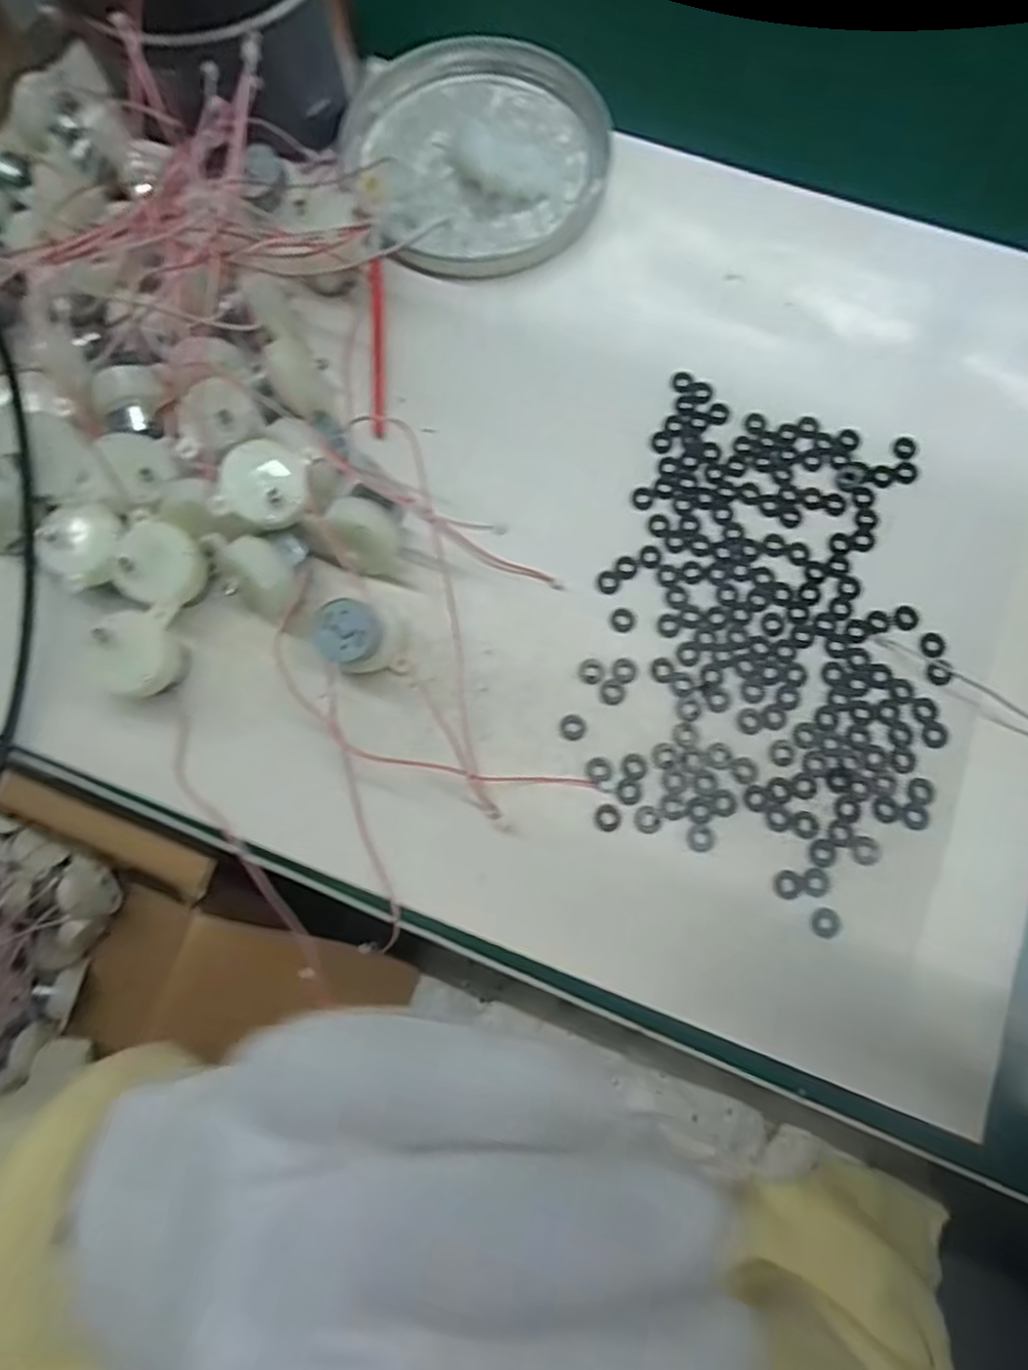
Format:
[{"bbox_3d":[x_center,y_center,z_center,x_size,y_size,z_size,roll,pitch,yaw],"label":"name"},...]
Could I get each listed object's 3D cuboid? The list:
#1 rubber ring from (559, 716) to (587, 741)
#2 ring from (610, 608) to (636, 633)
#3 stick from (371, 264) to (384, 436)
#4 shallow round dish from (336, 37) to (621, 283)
[{"bbox_3d":[0.024,0.017,0.262,0.011,0.004,0.011,0,78,1],"label":"rubber ring"},{"bbox_3d":[0.046,-0.028,0.272,0.010,0.004,0.011,0,78,1],"label":"ring"},{"bbox_3d":[-0.063,-0.154,0.296,0.005,0.010,0.083,-1,78,0],"label":"stick"},{"bbox_3d":[-0.016,-0.267,0.324,0.124,0.013,0.131,0,78,1],"label":"shallow round dish"}]

